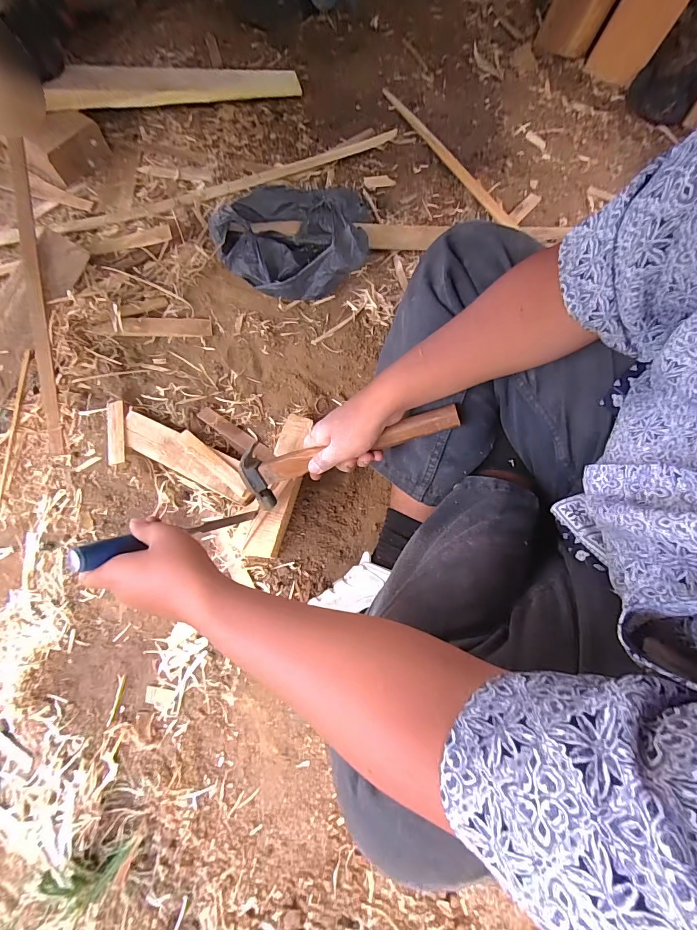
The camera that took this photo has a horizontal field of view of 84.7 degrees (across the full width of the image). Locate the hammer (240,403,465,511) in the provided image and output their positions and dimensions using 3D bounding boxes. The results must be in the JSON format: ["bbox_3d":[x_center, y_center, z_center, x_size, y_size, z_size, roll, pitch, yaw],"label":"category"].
[{"bbox_3d":[-0.006,-0.009,0.462,0.280,0.054,0.059,-14,71,19],"label":"hammer"}]

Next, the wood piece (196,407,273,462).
[{"bbox_3d":[-0.177,-0.045,0.591,0.133,0.012,0.030,33,75,10],"label":"wood piece"}]

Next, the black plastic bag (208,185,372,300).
[{"bbox_3d":[-0.096,-0.411,0.670,0.255,0.077,0.255,7,72,2],"label":"black plastic bag"}]

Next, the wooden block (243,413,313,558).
[{"bbox_3d":[-0.095,0.029,0.555,0.053,0.043,0.212,13,73,4],"label":"wooden block"}]

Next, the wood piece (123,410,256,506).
[{"bbox_3d":[-0.234,-0.010,0.572,0.219,0.032,0.056,26,74,8],"label":"wood piece"}]

